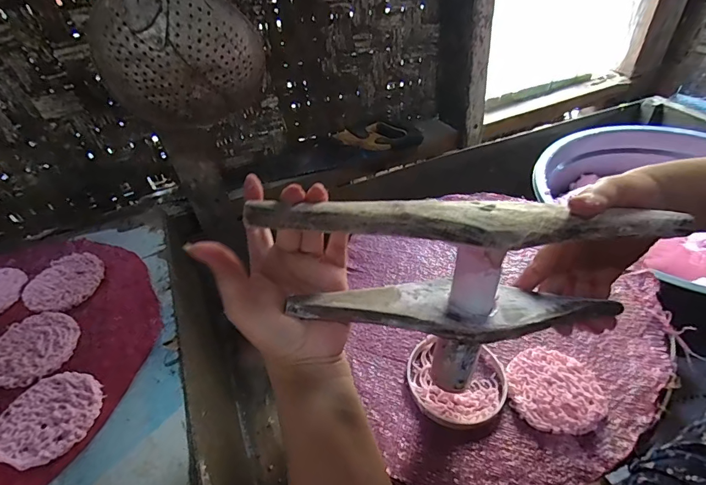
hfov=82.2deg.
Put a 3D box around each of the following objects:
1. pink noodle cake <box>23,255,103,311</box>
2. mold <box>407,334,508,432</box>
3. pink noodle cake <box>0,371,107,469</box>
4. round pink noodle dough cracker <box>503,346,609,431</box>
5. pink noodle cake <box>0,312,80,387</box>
[{"bbox_3d":[-0.320,0.043,0.451,0.077,0.007,0.078,-1,43,1],"label":"pink noodle cake"},{"bbox_3d":[0.094,0.126,0.371,0.085,0.012,0.086,-1,43,1],"label":"mold"},{"bbox_3d":[-0.253,0.145,0.338,0.077,0.008,0.075,-1,43,1],"label":"pink noodle cake"},{"bbox_3d":[0.177,0.126,0.354,0.077,0.008,0.076,-1,43,1],"label":"round pink noodle dough cracker"},{"bbox_3d":[-0.310,0.100,0.389,0.080,0.007,0.076,13,45,16],"label":"pink noodle cake"}]

